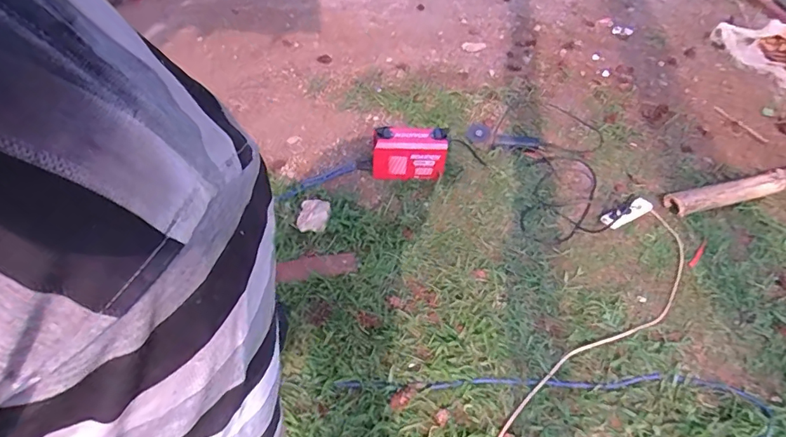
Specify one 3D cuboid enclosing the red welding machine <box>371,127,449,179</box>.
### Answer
[{"bbox_3d":[0.060,-0.247,1.751,0.271,0.157,0.114,3,46,1],"label":"red welding machine"}]

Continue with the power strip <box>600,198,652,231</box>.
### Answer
[{"bbox_3d":[0.816,-0.014,1.658,0.189,0.040,0.063,-20,51,-20],"label":"power strip"}]

